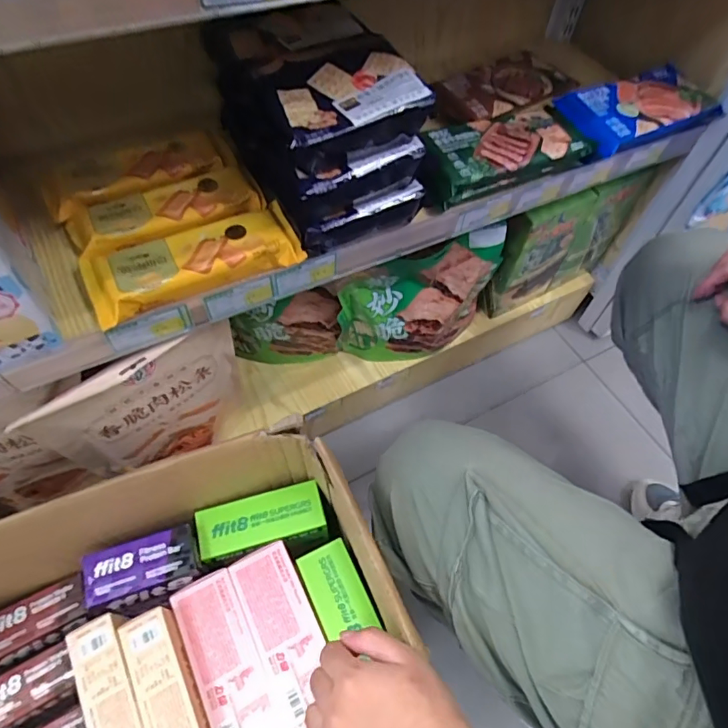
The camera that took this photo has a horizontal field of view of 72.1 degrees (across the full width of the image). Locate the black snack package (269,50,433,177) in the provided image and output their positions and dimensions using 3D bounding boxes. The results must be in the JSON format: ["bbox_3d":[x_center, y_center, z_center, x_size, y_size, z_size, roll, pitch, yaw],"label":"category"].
[{"bbox_3d":[-0.017,-0.231,0.455,0.147,0.056,0.098,-27,63,-18],"label":"black snack package"}]

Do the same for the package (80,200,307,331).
[{"bbox_3d":[-0.167,-0.106,0.494,0.200,0.031,0.085,-23,62,-16],"label":"package"}]

